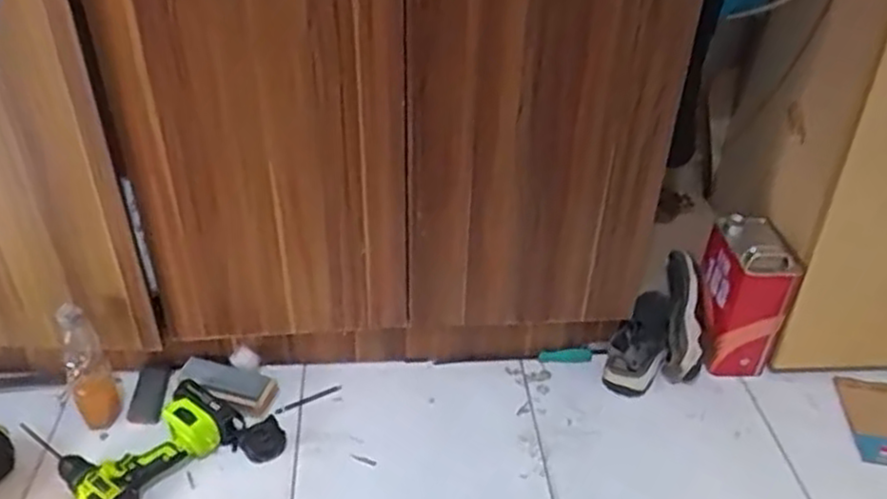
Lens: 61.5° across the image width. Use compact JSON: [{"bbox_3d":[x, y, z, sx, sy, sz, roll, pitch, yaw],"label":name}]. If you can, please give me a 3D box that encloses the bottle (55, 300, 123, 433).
[{"bbox_3d":[-0.556,0.183,1.158,0.065,0.235,0.063,-21,42,-28],"label":"bottle"}]

